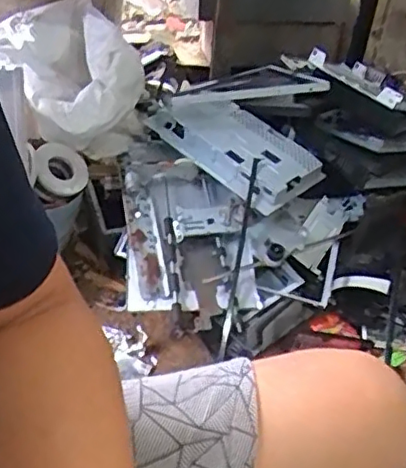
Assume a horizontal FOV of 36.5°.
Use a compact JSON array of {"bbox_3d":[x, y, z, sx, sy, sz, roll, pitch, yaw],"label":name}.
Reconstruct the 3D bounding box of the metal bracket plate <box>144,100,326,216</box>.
[{"bbox_3d":[0.045,-0.168,1.116,0.339,0.064,0.144,35,49,27],"label":"metal bracket plate"}]

